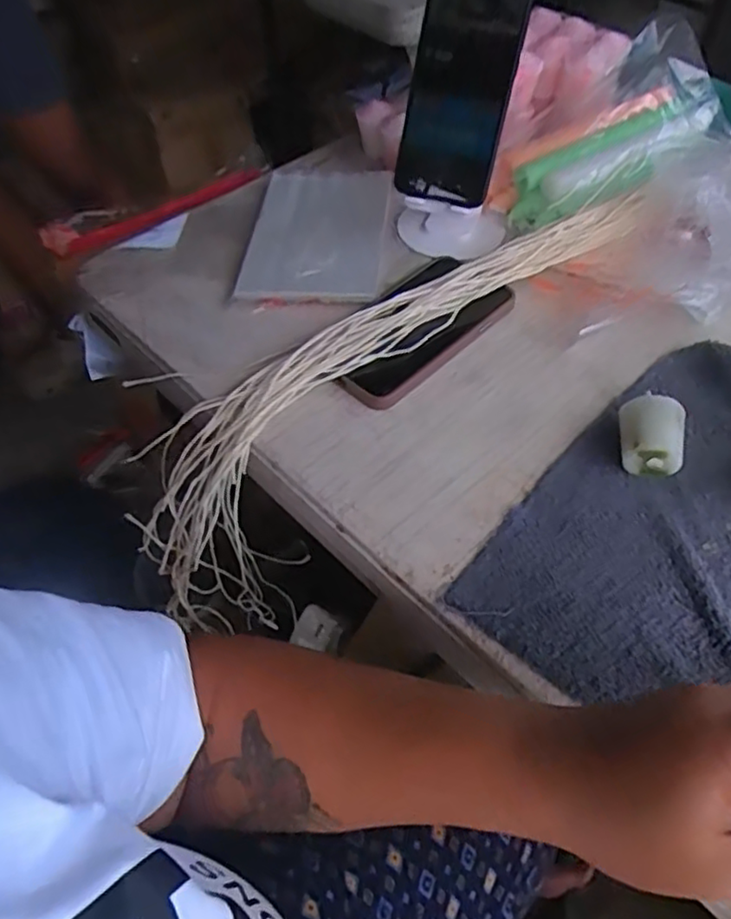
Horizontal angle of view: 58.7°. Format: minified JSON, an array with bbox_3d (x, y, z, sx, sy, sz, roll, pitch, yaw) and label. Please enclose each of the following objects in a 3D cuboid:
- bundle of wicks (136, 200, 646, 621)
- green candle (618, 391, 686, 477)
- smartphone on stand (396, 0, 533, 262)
[{"bbox_3d":[0.021,-0.055,0.523,0.497,0.180,0.068,-39,59,-3],"label":"bundle of wicks"},{"bbox_3d":[0.177,-0.014,0.406,0.034,0.041,0.038,10,53,9],"label":"green candle"},{"bbox_3d":[0.071,-0.262,0.505,0.093,0.187,0.095,3,52,4],"label":"smartphone on stand"}]

